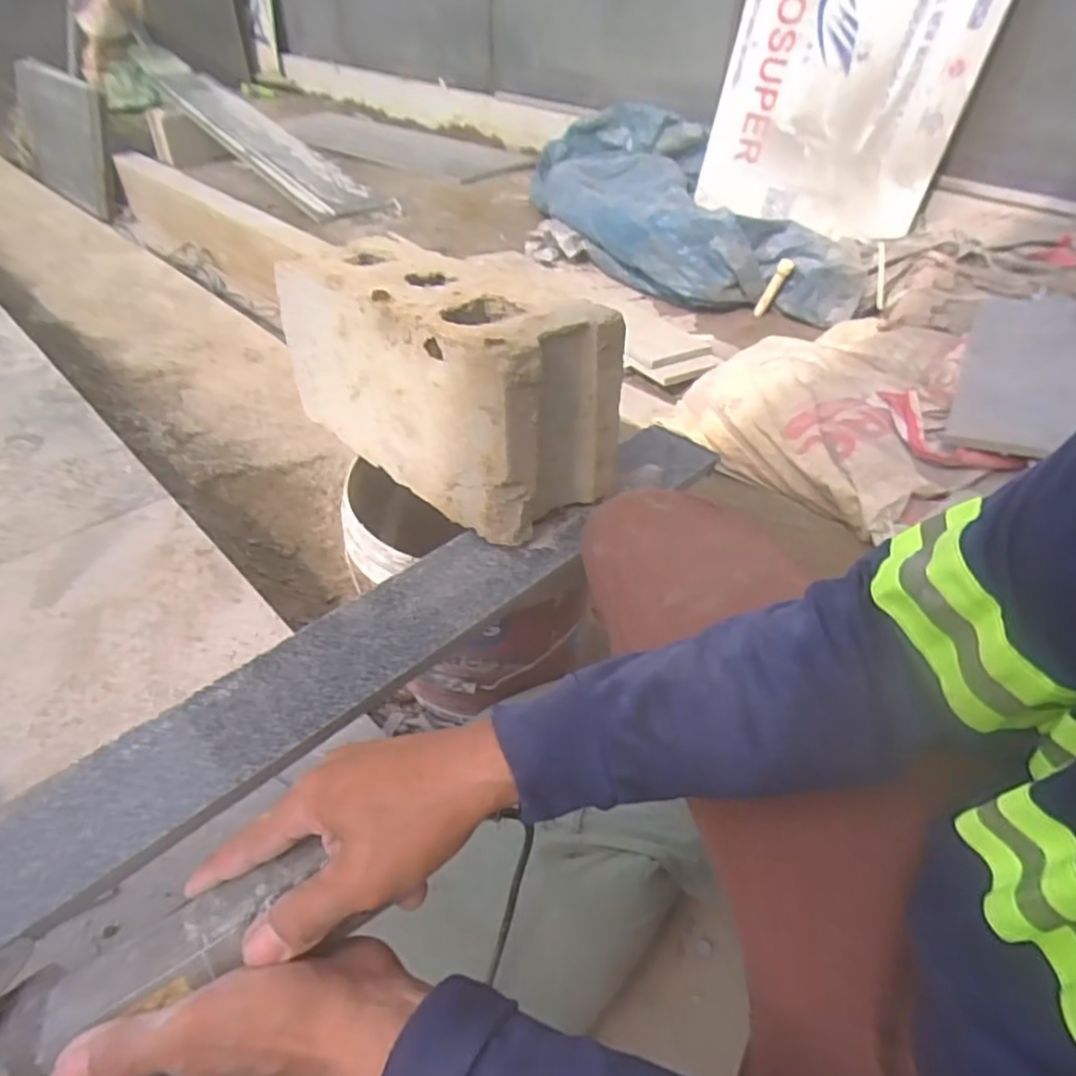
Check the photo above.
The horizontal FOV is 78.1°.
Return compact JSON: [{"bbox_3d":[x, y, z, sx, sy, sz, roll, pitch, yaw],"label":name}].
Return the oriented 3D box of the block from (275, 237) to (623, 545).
[{"bbox_3d":[-0.105,-0.175,0.680,0.144,0.186,0.380,-31,50,-31],"label":"block"}]

